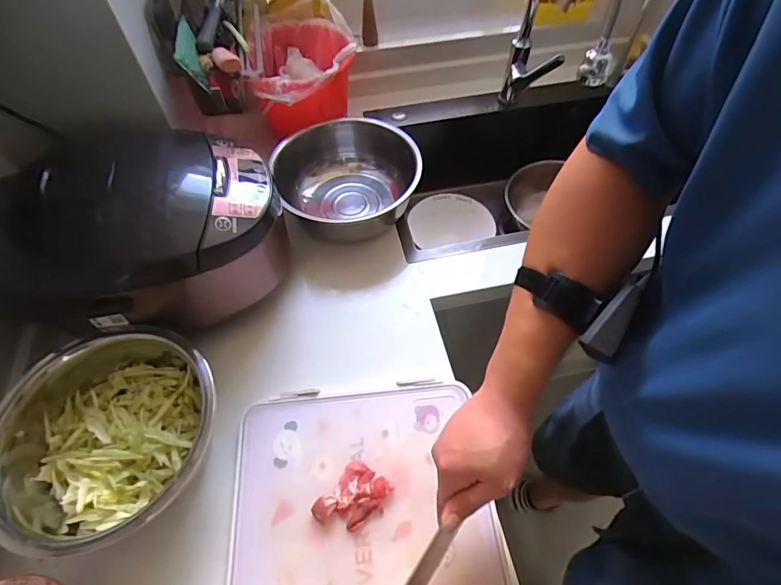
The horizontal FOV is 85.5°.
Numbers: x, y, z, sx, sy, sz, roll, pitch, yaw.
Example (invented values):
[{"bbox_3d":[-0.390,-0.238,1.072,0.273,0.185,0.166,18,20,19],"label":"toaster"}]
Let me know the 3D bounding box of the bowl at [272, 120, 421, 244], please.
[{"bbox_3d":[-0.076,-0.203,0.781,0.238,0.124,0.259,0,57,1],"label":"bowl"}]

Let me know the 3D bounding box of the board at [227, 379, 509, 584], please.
[{"bbox_3d":[-0.031,0.311,0.474,0.303,0.023,0.415,-7,57,-4],"label":"board"}]

